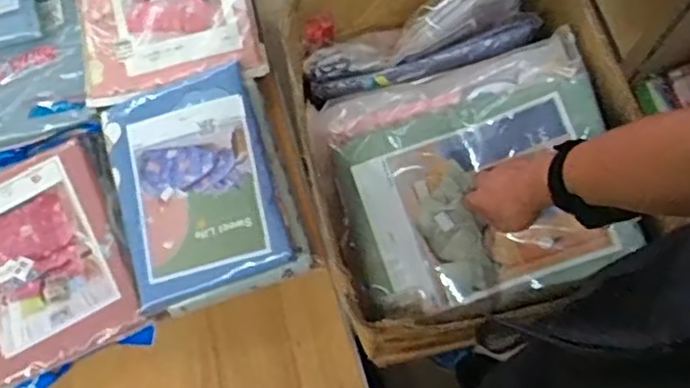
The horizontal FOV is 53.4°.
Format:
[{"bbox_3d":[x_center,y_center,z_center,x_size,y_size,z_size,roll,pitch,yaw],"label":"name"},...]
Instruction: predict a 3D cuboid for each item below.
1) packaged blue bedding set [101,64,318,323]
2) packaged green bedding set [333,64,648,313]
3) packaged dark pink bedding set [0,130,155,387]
[{"bbox_3d":[-0.238,-0.015,1.124,0.270,0.049,0.357,-17,74,-3],"label":"packaged blue bedding set"},{"bbox_3d":[0.176,0.001,0.844,0.326,0.057,0.249,-19,74,-4],"label":"packaged green bedding set"},{"bbox_3d":[-0.497,0.116,1.132,0.271,0.051,0.378,-20,74,-4],"label":"packaged dark pink bedding set"}]

